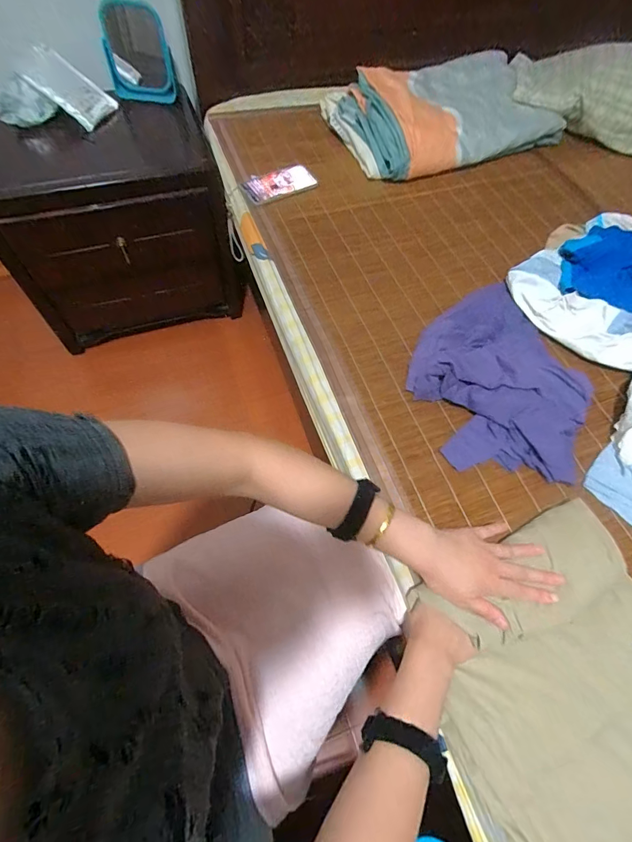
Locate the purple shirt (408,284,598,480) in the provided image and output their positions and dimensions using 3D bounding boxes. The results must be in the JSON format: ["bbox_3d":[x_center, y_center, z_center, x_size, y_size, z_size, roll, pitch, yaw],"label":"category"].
[{"bbox_3d":[0.299,-0.094,0.646,0.265,0.059,0.376,21,62,8],"label":"purple shirt"}]

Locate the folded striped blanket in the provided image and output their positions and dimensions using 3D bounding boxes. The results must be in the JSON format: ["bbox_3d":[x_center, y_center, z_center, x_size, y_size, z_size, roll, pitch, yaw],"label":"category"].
[{"bbox_3d":[0.310,-0.735,0.967,0.521,0.116,0.301,-17,63,-12],"label":"folded striped blanket"}]

